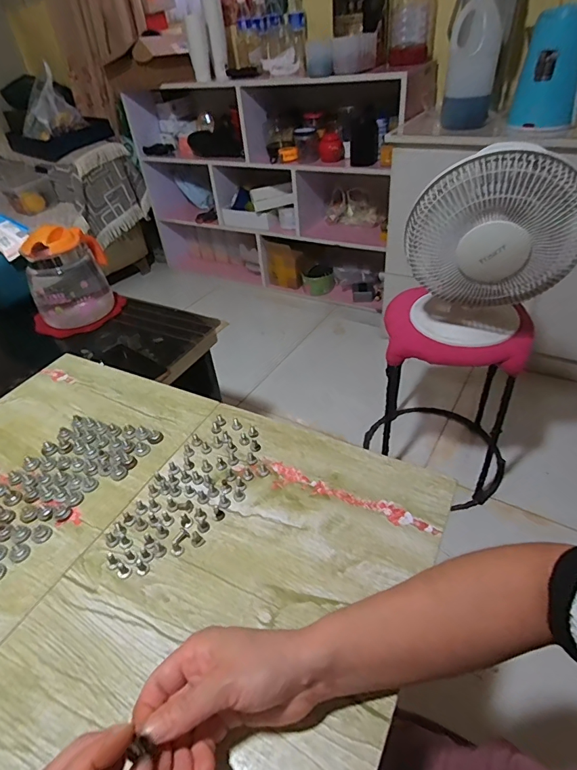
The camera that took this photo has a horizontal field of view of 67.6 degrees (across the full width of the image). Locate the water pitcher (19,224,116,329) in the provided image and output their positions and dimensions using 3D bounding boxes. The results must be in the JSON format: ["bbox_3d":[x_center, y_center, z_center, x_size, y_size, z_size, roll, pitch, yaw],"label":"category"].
[{"bbox_3d":[-0.482,-0.245,0.941,0.150,0.187,0.164,-16,41,-12],"label":"water pitcher"}]

